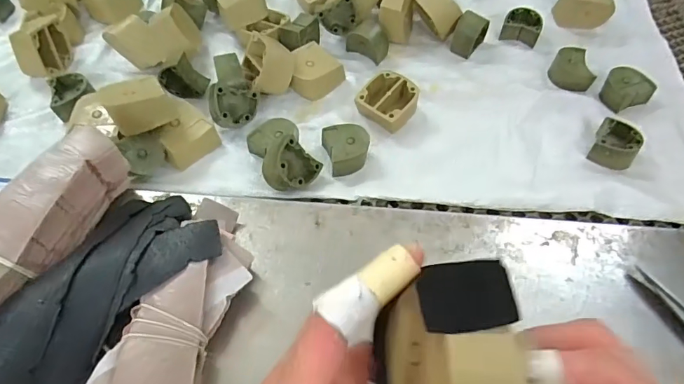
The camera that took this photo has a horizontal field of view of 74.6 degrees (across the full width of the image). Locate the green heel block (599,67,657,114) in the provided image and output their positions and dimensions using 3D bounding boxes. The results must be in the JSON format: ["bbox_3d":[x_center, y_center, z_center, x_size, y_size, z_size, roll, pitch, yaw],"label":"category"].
[{"bbox_3d":[0.310,-0.112,0.489,0.043,0.024,0.045,-34,63,-23],"label":"green heel block"}]

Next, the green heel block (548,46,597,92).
[{"bbox_3d":[0.261,-0.139,0.508,0.039,0.027,0.042,-10,56,-9],"label":"green heel block"}]

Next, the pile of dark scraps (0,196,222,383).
[{"bbox_3d":[-0.177,0.078,0.297,0.099,0.038,0.216,26,58,15],"label":"pile of dark scraps"}]

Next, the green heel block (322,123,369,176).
[{"bbox_3d":[0.005,-0.042,0.433,0.040,0.025,0.046,-12,56,-10],"label":"green heel block"}]

